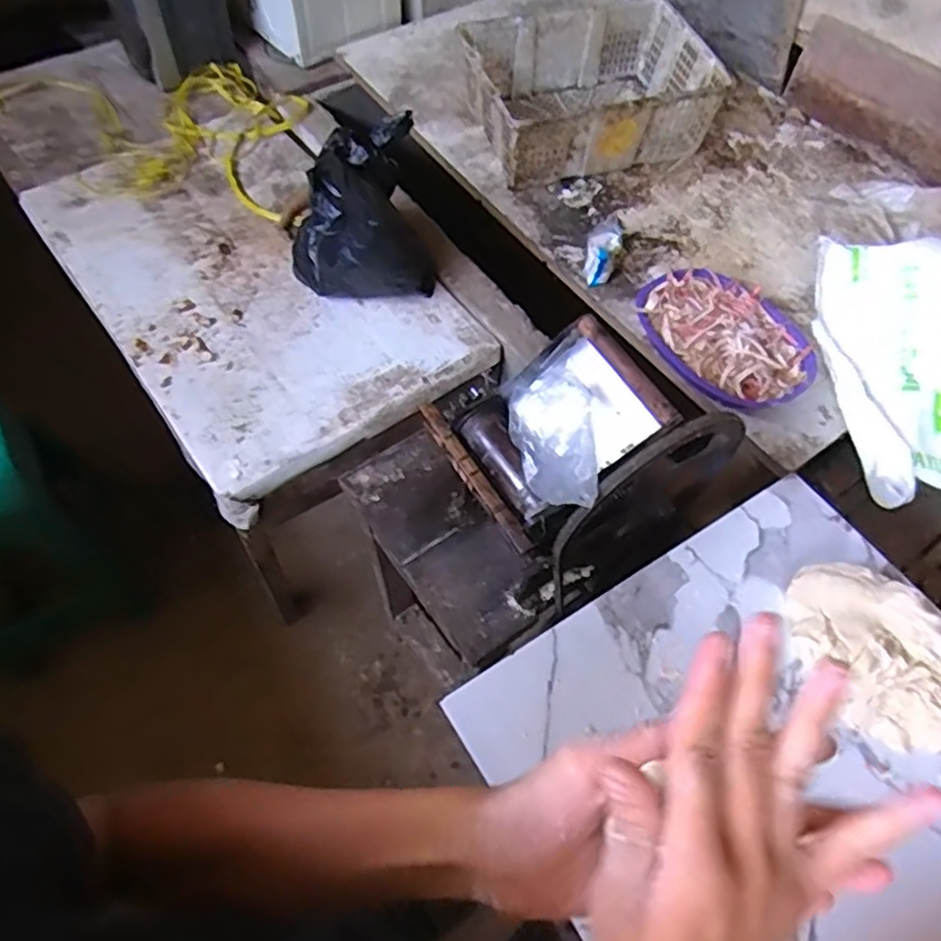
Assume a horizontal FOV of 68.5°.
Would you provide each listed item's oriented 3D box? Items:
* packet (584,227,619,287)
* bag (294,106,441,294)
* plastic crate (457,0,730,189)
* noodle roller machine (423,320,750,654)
[{"bbox_3d":[0.242,-0.404,1.271,0.058,0.045,0.134,17,73,13],"label":"packet"},{"bbox_3d":[-0.192,-0.442,1.181,0.247,0.279,0.208,-10,60,-8],"label":"bag"},{"bbox_3d":[0.239,-0.797,1.466,0.480,0.170,0.358,-15,61,-10],"label":"plastic crate"},{"bbox_3d":[0.132,-0.011,0.874,0.291,0.330,0.232,-26,64,-16],"label":"noodle roller machine"}]

